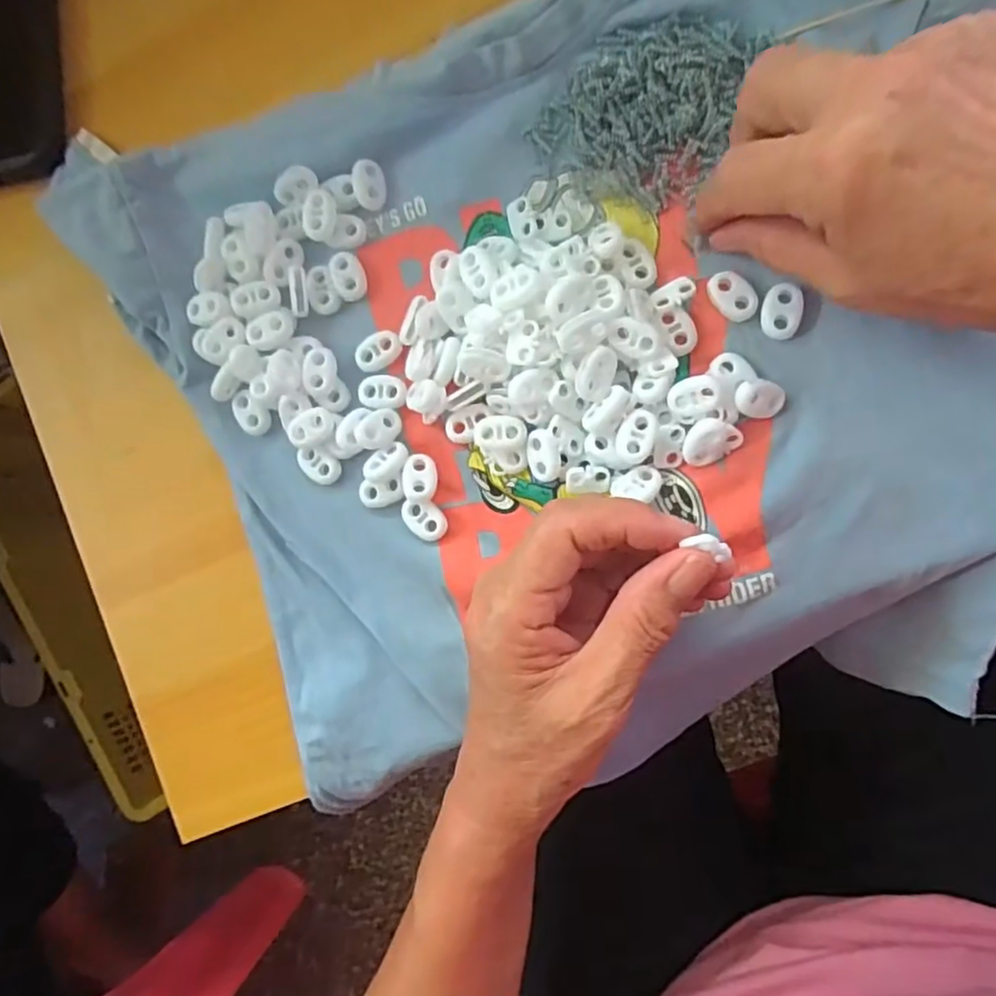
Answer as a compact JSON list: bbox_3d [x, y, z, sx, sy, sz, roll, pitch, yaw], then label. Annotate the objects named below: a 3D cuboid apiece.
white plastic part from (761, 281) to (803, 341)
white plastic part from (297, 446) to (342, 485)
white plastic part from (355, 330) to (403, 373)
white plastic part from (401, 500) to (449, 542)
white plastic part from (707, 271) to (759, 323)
[{"bbox_3d":[0.116,-0.076,0.264,0.015,0.004,0.022,7,92,9],"label":"white plastic part"},{"bbox_3d":[-0.083,-0.015,0.297,0.021,0.008,0.013,38,96,7],"label":"white plastic part"},{"bbox_3d":[-0.055,-0.068,0.294,0.023,0.004,0.016,-32,86,8],"label":"white plastic part"},{"bbox_3d":[-0.033,0.009,0.288,0.022,0.004,0.015,45,97,6],"label":"white plastic part"},{"bbox_3d":[0.097,-0.084,0.267,0.015,0.004,0.022,-45,84,7],"label":"white plastic part"}]

